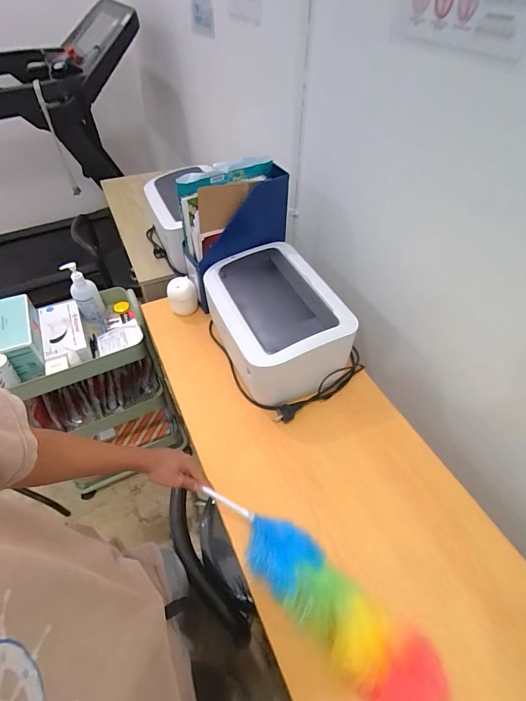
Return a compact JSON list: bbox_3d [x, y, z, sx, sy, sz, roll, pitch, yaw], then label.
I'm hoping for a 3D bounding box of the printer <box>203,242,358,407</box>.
[{"bbox_3d":[0.021,-0.071,0.843,0.239,0.192,0.353,-20,52,-17],"label":"printer"}]

